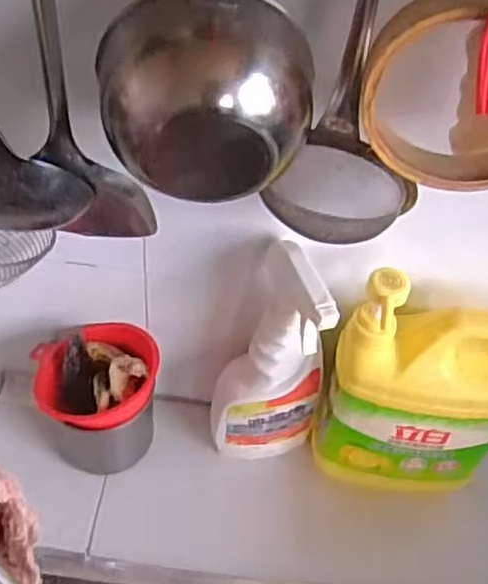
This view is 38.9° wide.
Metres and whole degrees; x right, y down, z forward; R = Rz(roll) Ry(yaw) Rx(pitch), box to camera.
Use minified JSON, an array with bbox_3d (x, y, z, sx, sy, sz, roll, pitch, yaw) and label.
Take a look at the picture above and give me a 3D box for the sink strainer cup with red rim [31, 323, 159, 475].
[{"bbox_3d":[-0.127,0.099,0.606,0.098,0.139,0.088,-2,49,-8],"label":"sink strainer cup with red rim"}]

